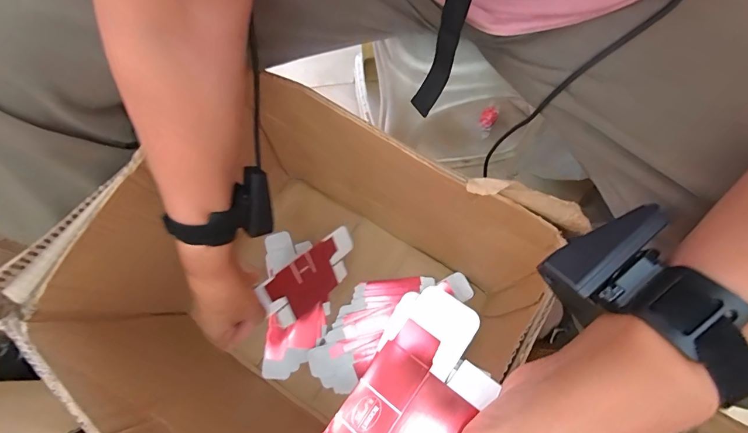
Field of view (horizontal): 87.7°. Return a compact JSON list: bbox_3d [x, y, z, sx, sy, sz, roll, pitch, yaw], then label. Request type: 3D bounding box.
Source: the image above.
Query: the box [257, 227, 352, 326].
[{"bbox_3d":[-0.085,0.087,0.554,0.008,0.081,0.157,9,36,43],"label":"box"}]

